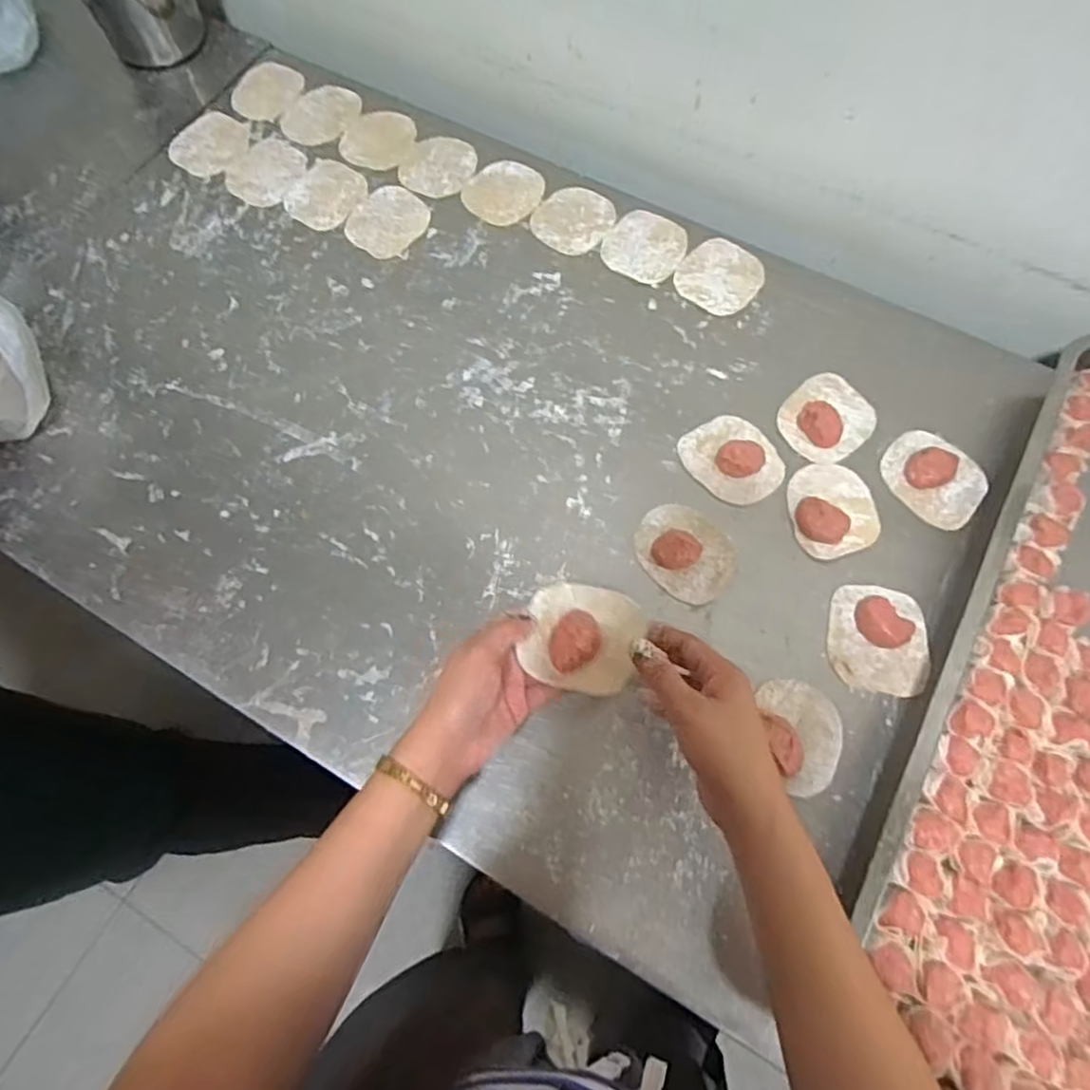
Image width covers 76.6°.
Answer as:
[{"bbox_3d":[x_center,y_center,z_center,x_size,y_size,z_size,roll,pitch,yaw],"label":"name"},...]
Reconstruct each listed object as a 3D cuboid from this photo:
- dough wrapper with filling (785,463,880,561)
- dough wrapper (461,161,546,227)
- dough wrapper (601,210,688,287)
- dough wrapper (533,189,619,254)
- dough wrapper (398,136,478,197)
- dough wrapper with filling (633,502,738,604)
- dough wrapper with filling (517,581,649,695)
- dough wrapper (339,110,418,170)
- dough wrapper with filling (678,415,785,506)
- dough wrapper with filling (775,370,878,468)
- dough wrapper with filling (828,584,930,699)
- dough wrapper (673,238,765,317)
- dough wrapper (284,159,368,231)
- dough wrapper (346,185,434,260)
[{"bbox_3d":[0.240,-0.034,0.569,0.069,0.022,0.082,-8,70,-3],"label":"dough wrapper with filling"},{"bbox_3d":[-0.042,-0.366,0.714,0.074,0.004,0.080,0,70,0],"label":"dough wrapper"},{"bbox_3d":[0.099,-0.297,0.685,0.077,0.004,0.085,23,72,8],"label":"dough wrapper"},{"bbox_3d":[0.030,-0.330,0.700,0.086,0.004,0.075,-41,75,-13],"label":"dough wrapper"},{"bbox_3d":[-0.113,-0.400,0.726,0.071,0.010,0.072,0,70,0],"label":"dough wrapper"},{"bbox_3d":[0.113,0.002,0.556,0.083,0.026,0.067,40,75,14],"label":"dough wrapper with filling"},{"bbox_3d":[0.026,0.062,0.474,0.076,0.026,0.071,15,71,6],"label":"dough wrapper with filling"},{"bbox_3d":[-0.179,-0.436,0.743,0.077,0.007,0.076,0,70,0],"label":"dough wrapper"},{"bbox_3d":[0.160,-0.077,0.586,0.070,0.023,0.083,-33,73,-11],"label":"dough wrapper with filling"},{"bbox_3d":[0.248,-0.114,0.602,0.082,0.017,0.071,-42,75,-13],"label":"dough wrapper with filling"},{"bbox_3d":[0.260,0.071,0.534,0.072,0.017,0.084,8,70,3],"label":"dough wrapper with filling"},{"bbox_3d":[0.171,-0.261,0.668,0.076,0.004,0.083,0,70,0],"label":"dough wrapper"},{"bbox_3d":[-0.229,-0.366,0.722,0.074,0.004,0.083,27,72,10],"label":"dough wrapper"},{"bbox_3d":[-0.160,-0.331,0.705,0.077,0.004,0.083,0,70,0],"label":"dough wrapper"}]

